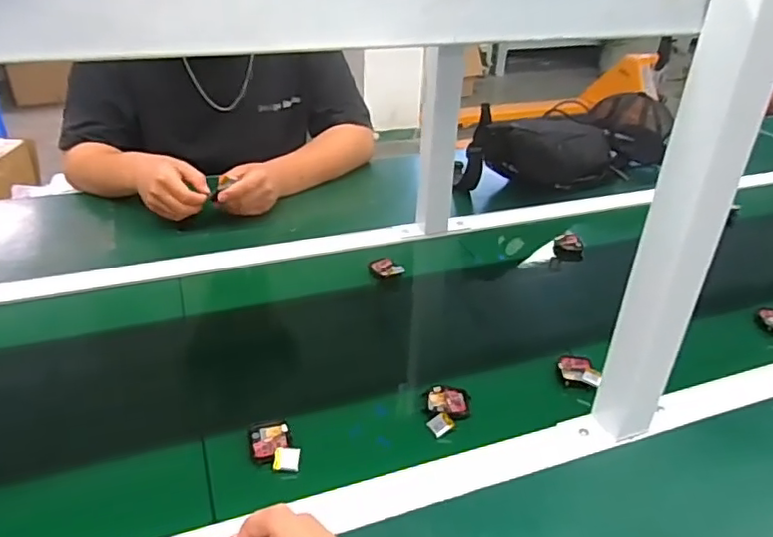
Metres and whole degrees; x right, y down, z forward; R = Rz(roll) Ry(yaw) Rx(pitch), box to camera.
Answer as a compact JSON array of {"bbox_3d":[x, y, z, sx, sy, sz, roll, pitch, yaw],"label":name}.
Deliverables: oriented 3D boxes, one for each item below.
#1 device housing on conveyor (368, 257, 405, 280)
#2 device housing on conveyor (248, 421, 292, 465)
[{"bbox_3d":[-0.001,-0.001,0.822,0.038,0.011,0.044,-14,35,-25],"label":"device housing on conveyor"},{"bbox_3d":[-0.109,0.161,0.557,0.036,0.010,0.044,-6,32,-13],"label":"device housing on conveyor"}]

